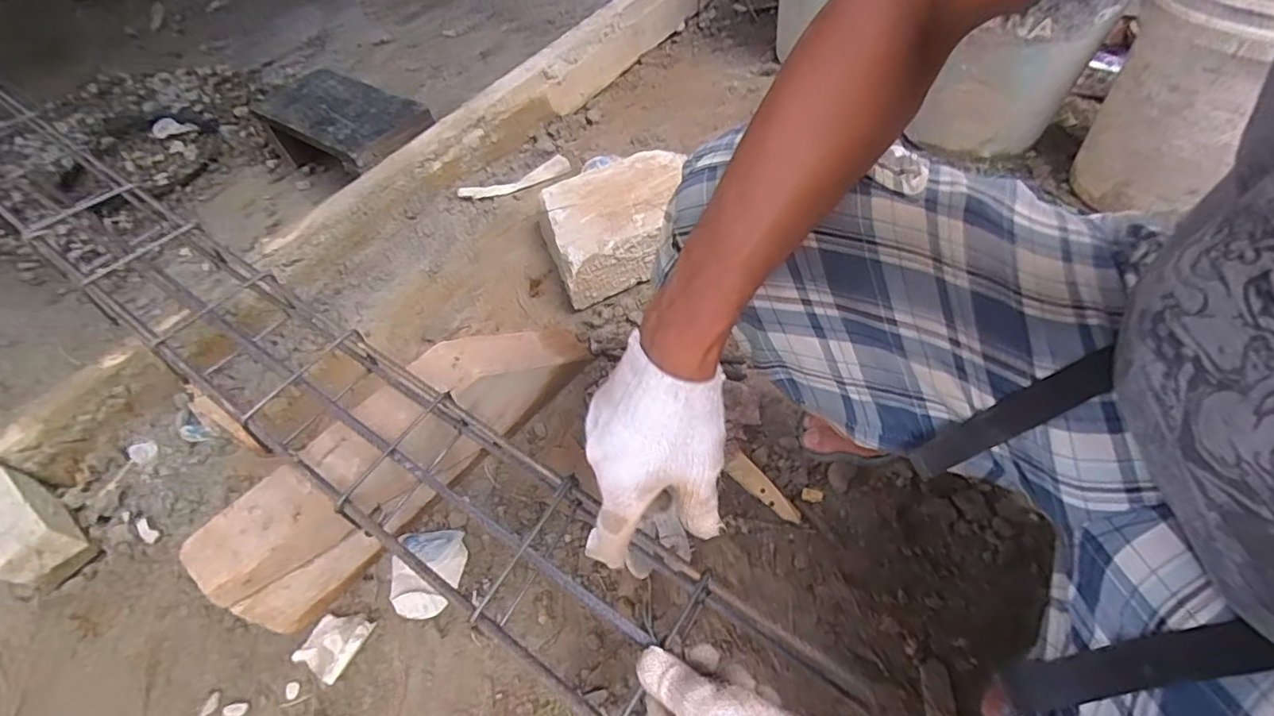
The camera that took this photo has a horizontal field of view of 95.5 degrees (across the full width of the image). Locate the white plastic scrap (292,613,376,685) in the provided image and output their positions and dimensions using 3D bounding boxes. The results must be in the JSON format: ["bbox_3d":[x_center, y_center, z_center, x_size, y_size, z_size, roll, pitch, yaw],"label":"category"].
[{"bbox_3d":[-0.321,0.302,0.616,0.069,0.036,0.066,19,54,17],"label":"white plastic scrap"}]

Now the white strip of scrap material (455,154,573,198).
[{"bbox_3d":[-0.225,-0.335,1.089,0.226,0.012,0.038,-31,92,-25],"label":"white strip of scrap material"}]

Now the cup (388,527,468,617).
[{"bbox_3d":[-0.239,0.239,0.653,0.079,0.045,0.094,7,51,8],"label":"cup"}]

